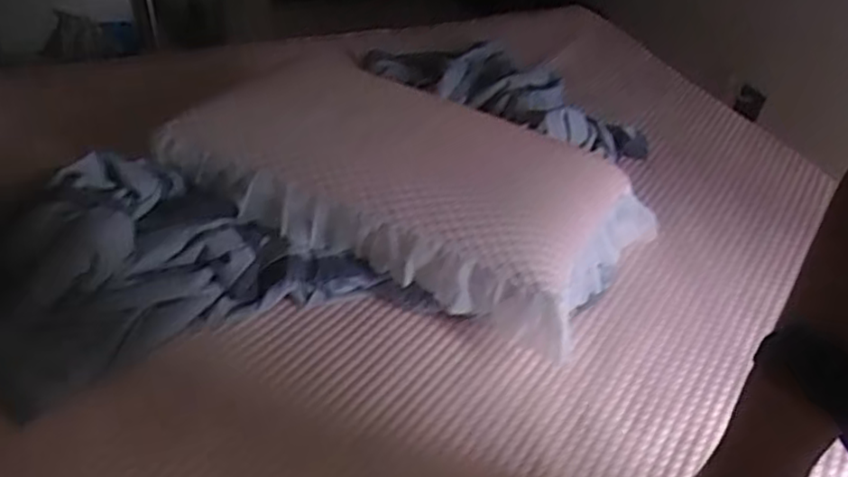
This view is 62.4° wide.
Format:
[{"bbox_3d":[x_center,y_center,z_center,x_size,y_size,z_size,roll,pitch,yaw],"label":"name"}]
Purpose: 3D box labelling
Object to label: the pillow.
[{"bbox_3d":[0.013,-0.091,1.153,0.676,0.171,0.448,22,43,19],"label":"pillow"}]

